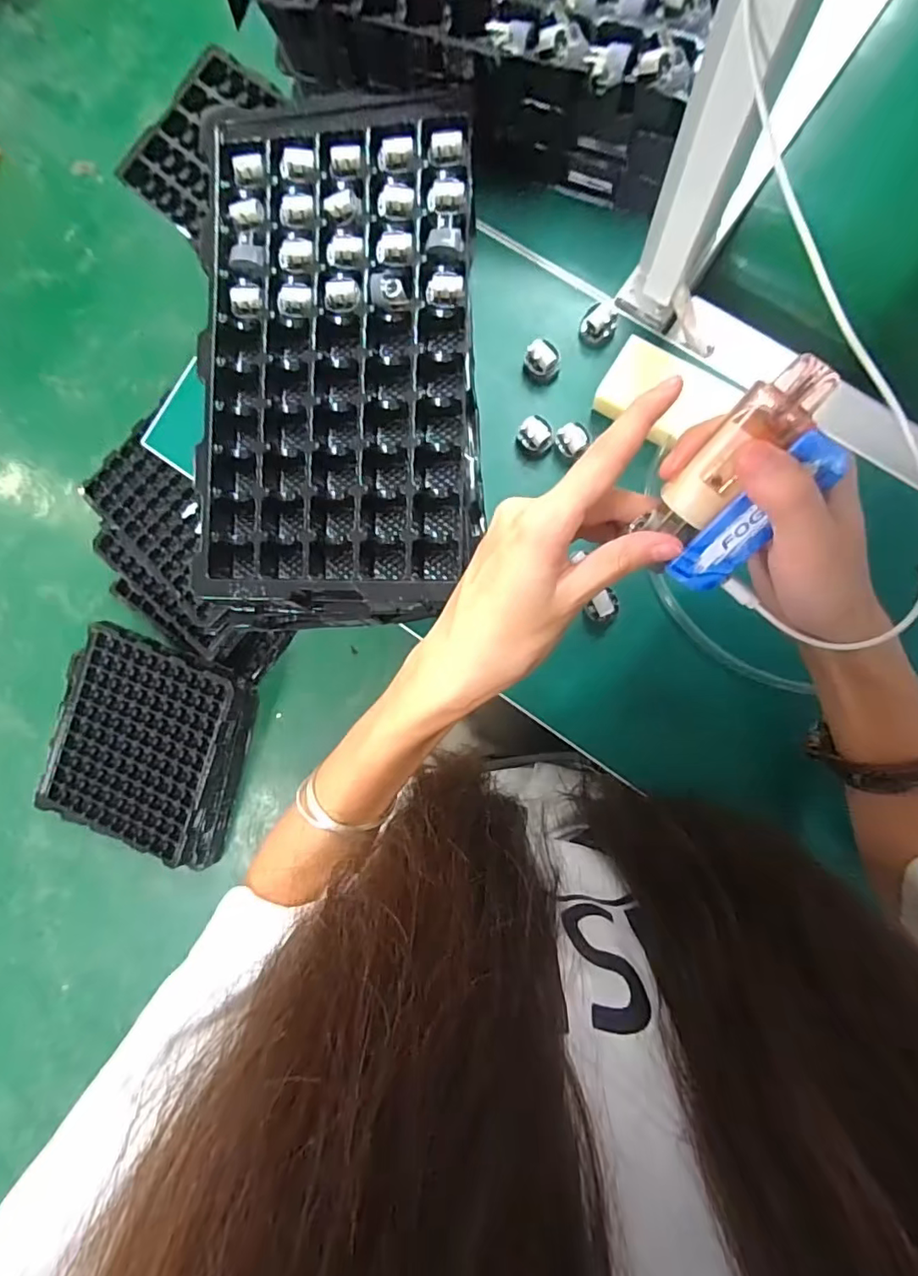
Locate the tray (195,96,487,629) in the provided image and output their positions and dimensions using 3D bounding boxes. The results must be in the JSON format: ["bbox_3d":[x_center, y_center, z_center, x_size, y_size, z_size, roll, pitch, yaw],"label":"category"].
[{"bbox_3d":[-0.089,-0.197,0.408,0.201,0.038,0.370,0,89,7],"label":"tray"}]

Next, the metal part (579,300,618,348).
[{"bbox_3d":[0.105,-0.238,0.415,0.027,0.024,0.024,11,90,7],"label":"metal part"}]

